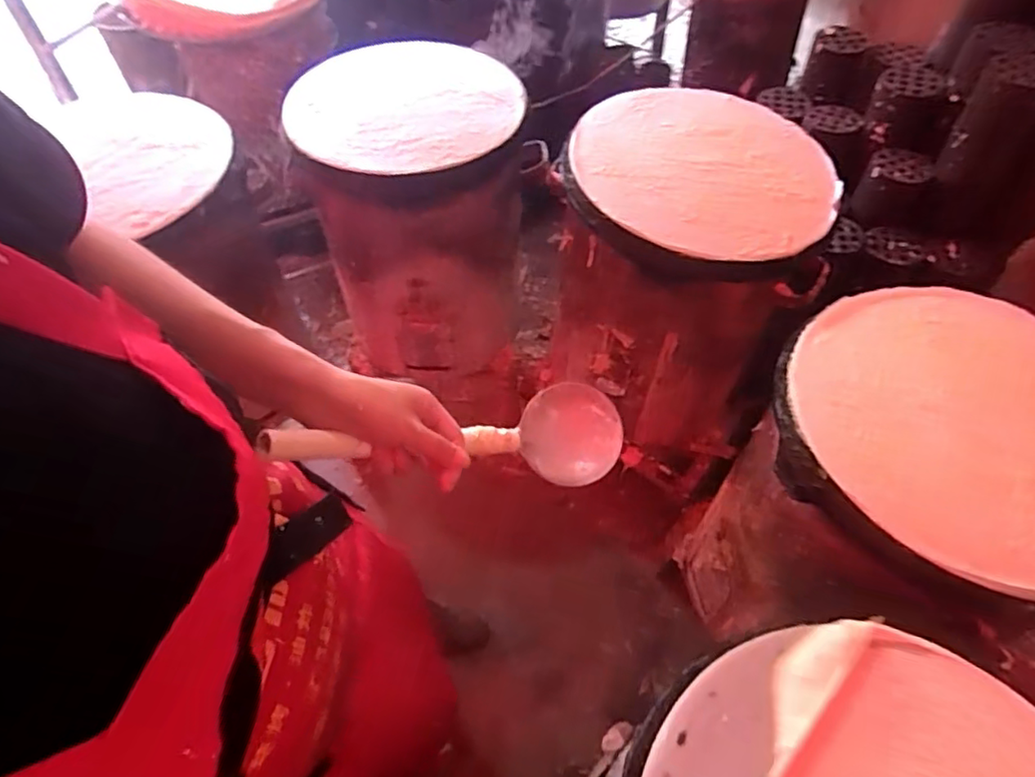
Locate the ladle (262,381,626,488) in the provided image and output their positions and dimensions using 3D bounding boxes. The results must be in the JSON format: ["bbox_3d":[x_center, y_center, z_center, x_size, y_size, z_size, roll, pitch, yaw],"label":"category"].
[{"bbox_3d":[-0.041,0.037,0.497,0.327,0.073,0.086,5,45,-43],"label":"ladle"}]

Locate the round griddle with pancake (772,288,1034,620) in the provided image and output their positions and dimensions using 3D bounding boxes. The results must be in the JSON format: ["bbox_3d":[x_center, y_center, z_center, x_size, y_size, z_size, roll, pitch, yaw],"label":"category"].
[{"bbox_3d":[0.474,0.039,0.643,0.364,0.033,0.364,0,56,0],"label":"round griddle with pancake"}]

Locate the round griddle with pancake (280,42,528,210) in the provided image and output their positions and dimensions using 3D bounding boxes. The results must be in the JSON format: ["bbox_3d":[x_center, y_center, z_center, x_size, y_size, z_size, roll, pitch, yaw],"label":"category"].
[{"bbox_3d":[-0.172,-0.450,1.002,0.382,0.063,0.378,21,59,11],"label":"round griddle with pancake"}]

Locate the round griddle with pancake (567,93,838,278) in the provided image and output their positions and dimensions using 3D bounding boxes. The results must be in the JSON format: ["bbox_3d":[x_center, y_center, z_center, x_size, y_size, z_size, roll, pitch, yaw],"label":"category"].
[{"bbox_3d":[0.261,-0.313,0.883,0.368,0.040,0.373,0,56,0],"label":"round griddle with pancake"}]

